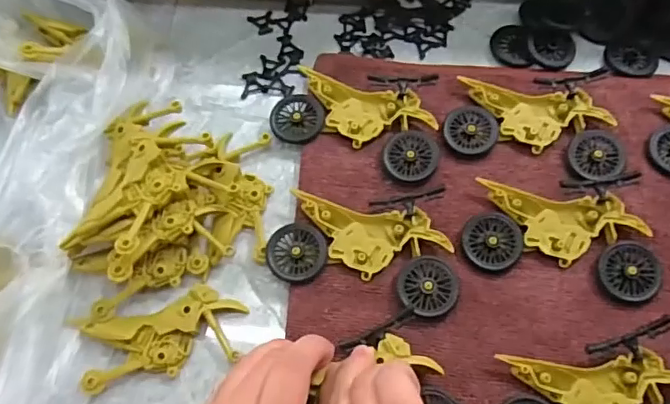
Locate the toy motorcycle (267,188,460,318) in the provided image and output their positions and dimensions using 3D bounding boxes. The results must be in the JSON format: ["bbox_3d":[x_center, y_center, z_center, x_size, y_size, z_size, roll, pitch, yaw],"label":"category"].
[{"bbox_3d":[0.017,0.031,0.353,0.112,0.015,0.075,0,66,2],"label":"toy motorcycle"}]

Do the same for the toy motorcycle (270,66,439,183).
[{"bbox_3d":[0.015,-0.056,0.395,0.113,0.017,0.075,8,66,5],"label":"toy motorcycle"}]

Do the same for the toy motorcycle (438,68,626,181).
[{"bbox_3d":[0.136,-0.052,0.389,0.112,0.018,0.075,-1,66,1],"label":"toy motorcycle"}]

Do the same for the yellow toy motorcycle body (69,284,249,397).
[{"bbox_3d":[-0.103,0.080,0.338,0.095,0.009,0.046,-13,66,-4],"label":"yellow toy motorcycle body"}]

